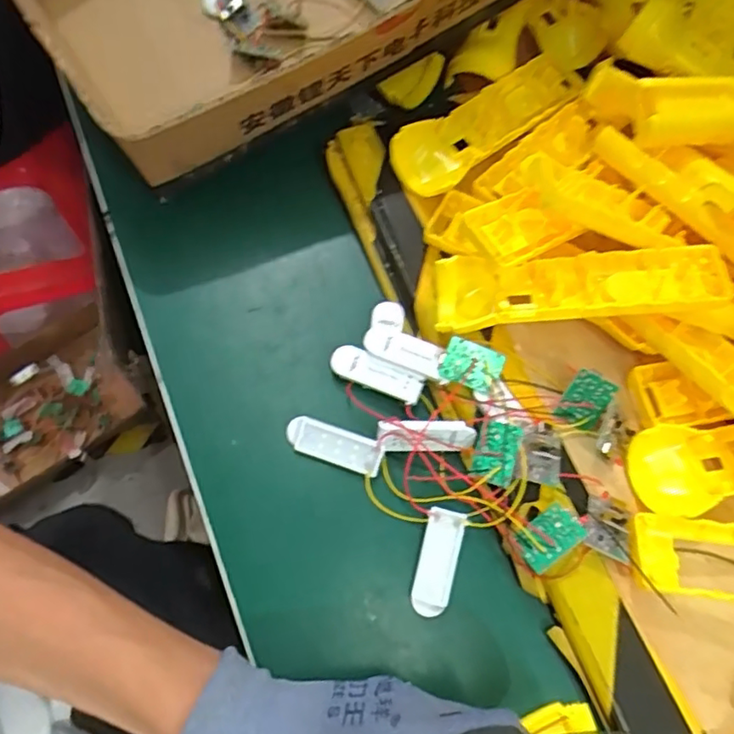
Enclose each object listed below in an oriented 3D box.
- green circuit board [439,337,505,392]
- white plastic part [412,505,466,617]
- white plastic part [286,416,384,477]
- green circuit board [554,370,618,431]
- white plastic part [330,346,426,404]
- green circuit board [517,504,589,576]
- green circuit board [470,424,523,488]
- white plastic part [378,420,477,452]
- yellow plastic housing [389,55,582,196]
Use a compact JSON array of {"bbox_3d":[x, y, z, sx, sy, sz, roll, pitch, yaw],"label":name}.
[{"bbox_3d":[0.064,-0.001,0.366,0.035,0.004,0.026,18,90,0],"label":"green circuit board"},{"bbox_3d":[0.040,0.110,0.341,0.021,0.007,0.057,16,69,0],"label":"white plastic part"},{"bbox_3d":[-0.020,0.047,0.361,0.059,0.008,0.022,19,95,6],"label":"white plastic part"},{"bbox_3d":[0.132,0.021,0.366,0.026,0.004,0.035,30,104,2],"label":"green circuit board"},{"bbox_3d":[0.006,0.005,0.375,0.058,0.009,0.020,26,69,4],"label":"white plastic part"},{"bbox_3d":[0.101,0.095,0.336,0.036,0.010,0.024,-31,76,-16],"label":"green circuit board"},{"bbox_3d":[0.075,0.050,0.348,0.024,0.006,0.036,17,85,25],"label":"green circuit board"},{"bbox_3d":[0.035,0.040,0.357,0.056,0.013,0.016,2,69,-5],"label":"white plastic part"},{"bbox_3d":[0.090,-0.176,0.425,0.157,0.025,0.044,-36,77,-17],"label":"yellow plastic housing"}]

